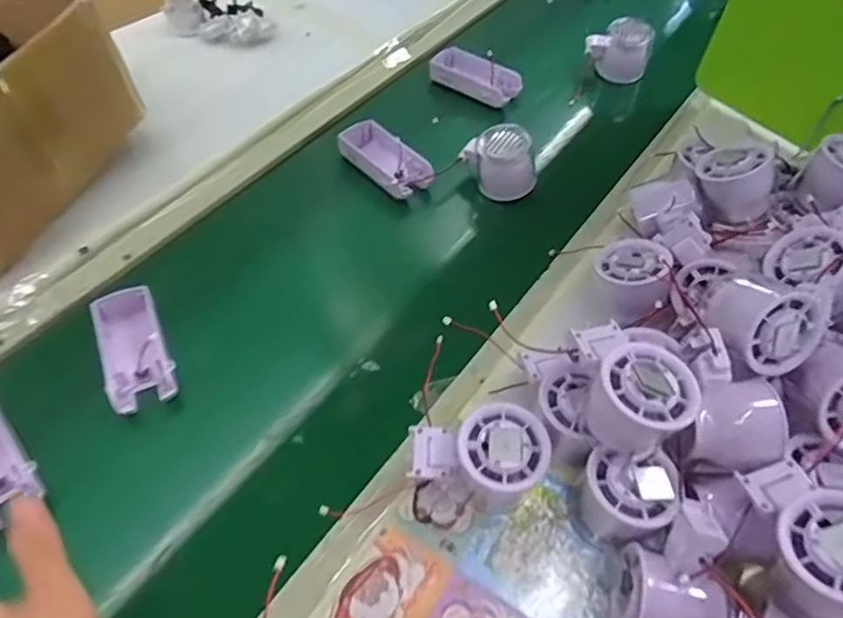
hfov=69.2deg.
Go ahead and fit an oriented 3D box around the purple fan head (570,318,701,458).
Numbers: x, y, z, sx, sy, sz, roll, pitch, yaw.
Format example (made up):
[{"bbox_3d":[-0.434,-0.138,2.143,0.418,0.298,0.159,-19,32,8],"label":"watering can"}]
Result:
[{"bbox_3d":[0.127,0.049,0.385,0.057,0.058,0.084,-23,57,-18],"label":"purple fan head"}]

